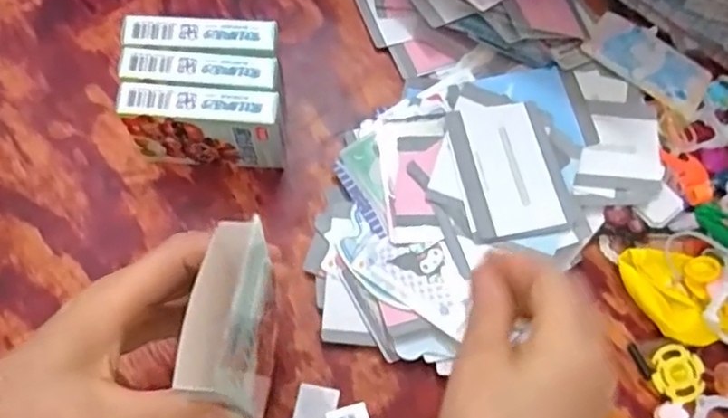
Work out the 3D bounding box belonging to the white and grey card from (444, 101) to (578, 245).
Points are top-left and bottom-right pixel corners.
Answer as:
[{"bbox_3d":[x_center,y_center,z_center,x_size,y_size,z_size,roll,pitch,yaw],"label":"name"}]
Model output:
[{"bbox_3d":[0.091,-0.024,0.416,0.067,0.007,0.093,-12,69,-6],"label":"white and grey card"}]

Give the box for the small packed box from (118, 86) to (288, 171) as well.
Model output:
[{"bbox_3d":[-0.097,-0.049,0.409,0.090,0.068,0.022,3,68,-1],"label":"small packed box"}]

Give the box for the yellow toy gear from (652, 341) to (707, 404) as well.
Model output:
[{"bbox_3d":[0.187,0.098,0.392,0.032,0.007,0.033,-19,70,-9],"label":"yellow toy gear"}]

